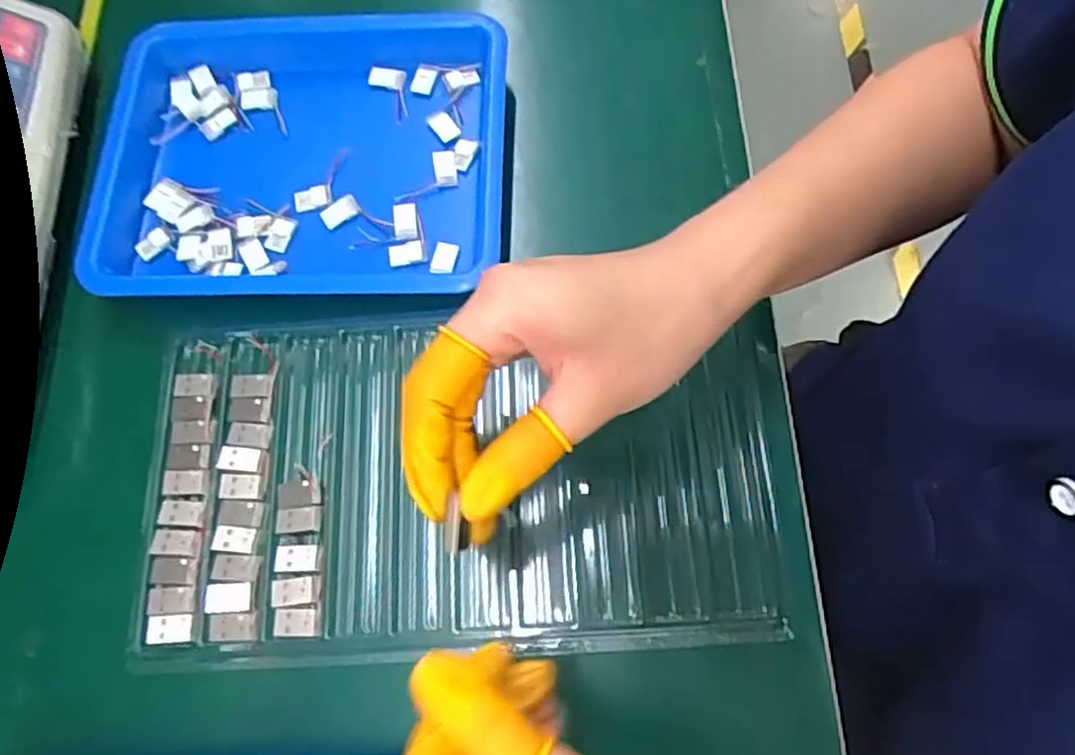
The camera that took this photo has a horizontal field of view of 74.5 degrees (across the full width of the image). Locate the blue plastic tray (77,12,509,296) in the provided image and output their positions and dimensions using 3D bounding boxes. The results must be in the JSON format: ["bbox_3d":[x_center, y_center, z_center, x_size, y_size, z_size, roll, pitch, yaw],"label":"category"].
[{"bbox_3d":[-0.132,-0.121,0.385,0.224,0.024,0.169,0,70,2],"label":"blue plastic tray"}]

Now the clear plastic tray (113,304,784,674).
[{"bbox_3d":[-0.035,0.045,0.336,0.294,0.011,0.160,-2,70,1],"label":"clear plastic tray"}]

